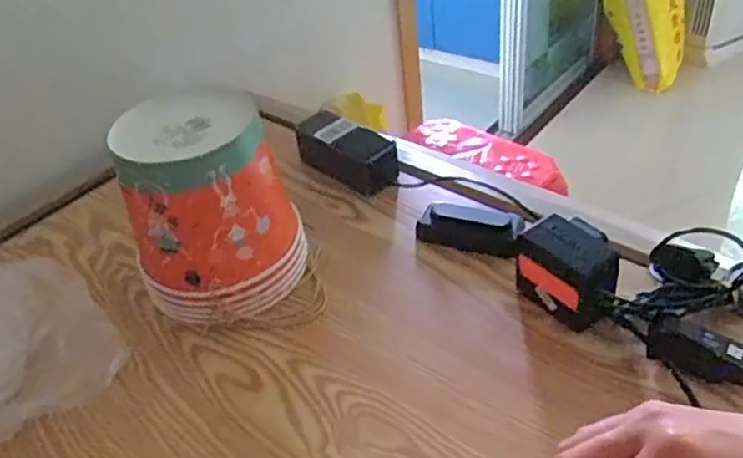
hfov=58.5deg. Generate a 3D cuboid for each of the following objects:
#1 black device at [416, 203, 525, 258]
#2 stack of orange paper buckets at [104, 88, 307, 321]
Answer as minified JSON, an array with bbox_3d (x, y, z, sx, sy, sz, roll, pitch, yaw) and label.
[{"bbox_3d":[0.099,-0.001,0.663,0.108,0.036,0.046,13,42,24],"label":"black device"},{"bbox_3d":[-0.147,-0.021,0.618,0.152,0.170,0.150,-16,39,-11],"label":"stack of orange paper buckets"}]

